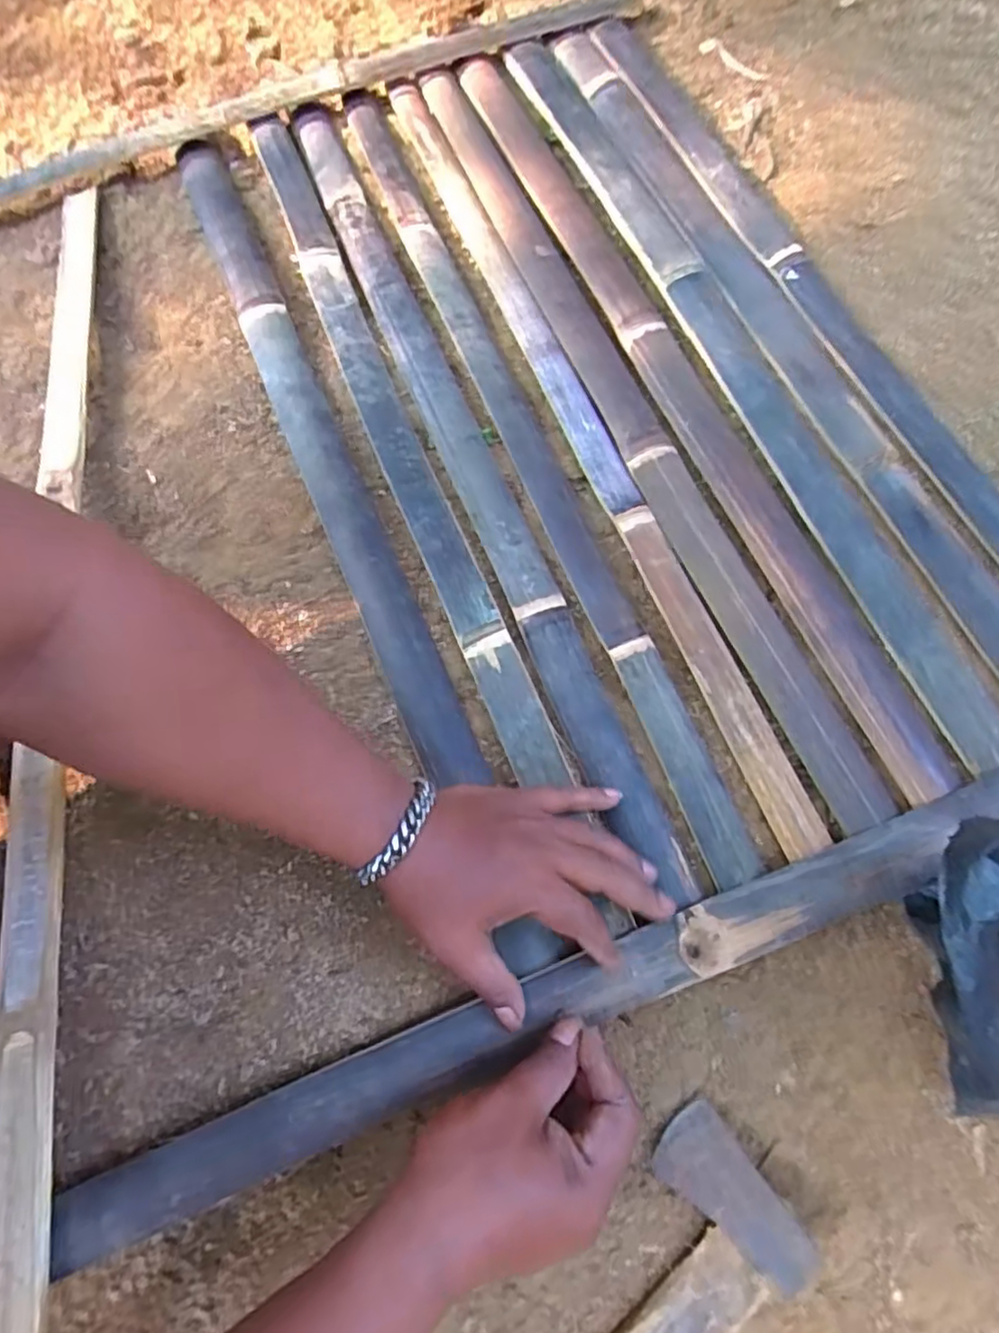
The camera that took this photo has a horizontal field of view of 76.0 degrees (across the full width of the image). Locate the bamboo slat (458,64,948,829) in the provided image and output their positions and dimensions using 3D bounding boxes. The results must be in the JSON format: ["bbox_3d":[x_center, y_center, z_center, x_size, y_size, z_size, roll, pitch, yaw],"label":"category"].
[{"bbox_3d":[0.131,-0.272,0.543,0.049,0.012,0.813,-22,73,-5],"label":"bamboo slat"}]

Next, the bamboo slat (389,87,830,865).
[{"bbox_3d":[0.053,-0.236,0.531,0.030,0.011,0.810,-21,73,-5],"label":"bamboo slat"}]

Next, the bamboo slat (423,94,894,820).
[{"bbox_3d":[0.089,-0.243,0.536,0.047,0.013,0.801,-22,73,-5],"label":"bamboo slat"}]

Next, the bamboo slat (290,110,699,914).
[{"bbox_3d":[-0.042,-0.197,0.528,0.046,0.021,0.786,-22,72,-5],"label":"bamboo slat"}]

